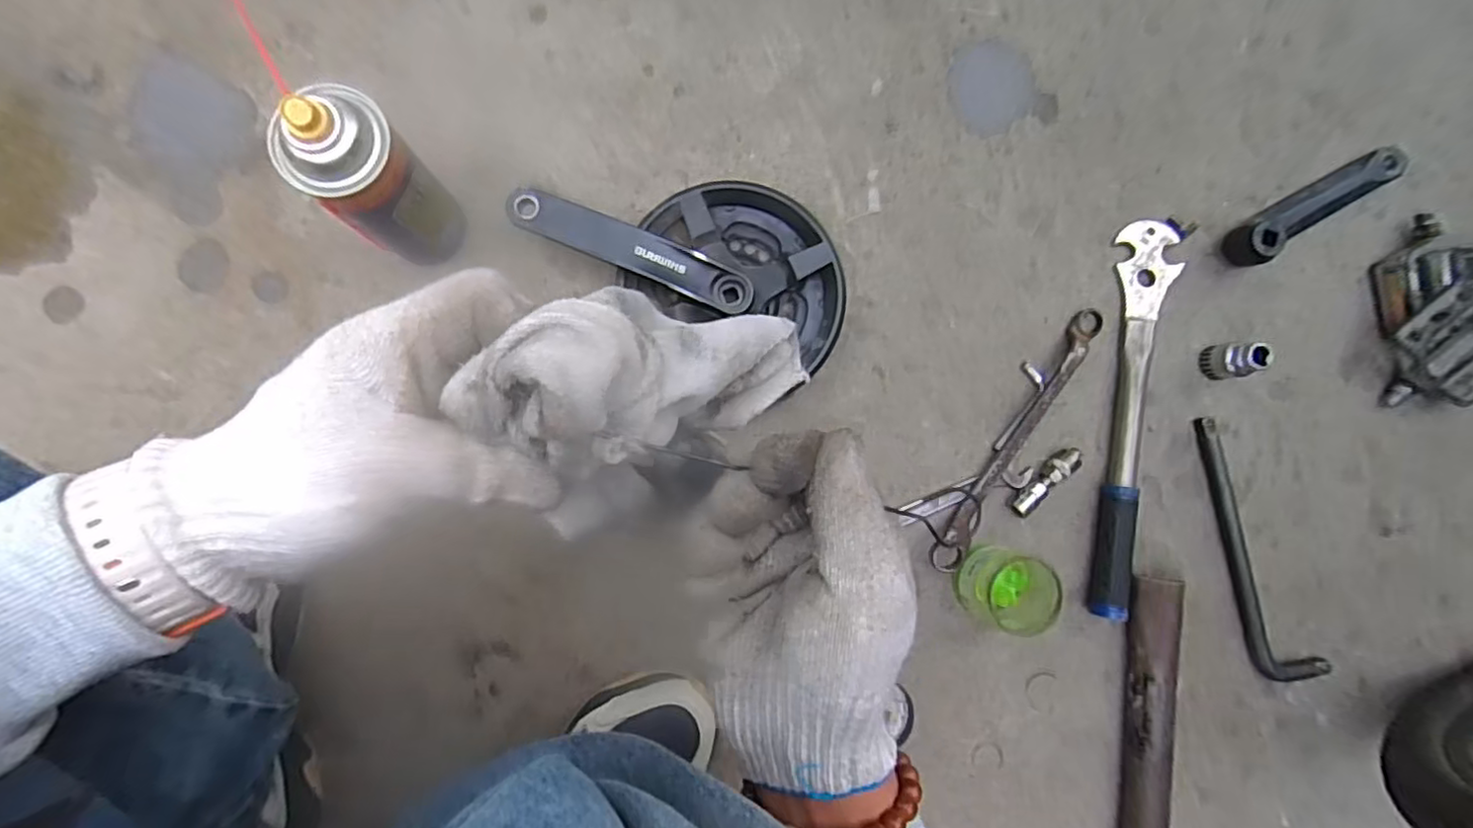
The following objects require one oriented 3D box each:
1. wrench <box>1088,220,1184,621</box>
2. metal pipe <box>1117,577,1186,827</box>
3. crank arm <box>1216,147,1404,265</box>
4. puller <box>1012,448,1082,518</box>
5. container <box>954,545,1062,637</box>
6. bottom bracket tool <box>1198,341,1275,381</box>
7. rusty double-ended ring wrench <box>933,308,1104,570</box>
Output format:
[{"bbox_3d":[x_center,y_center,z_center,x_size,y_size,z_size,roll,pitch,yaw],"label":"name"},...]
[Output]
[{"bbox_3d":[0.355,0.000,0.586,0.052,0.025,0.351,7,88,-5],"label":"wrench"},{"bbox_3d":[0.341,0.392,0.567,0.039,0.041,0.493,5,88,-5],"label":"metal pipe"},{"bbox_3d":[0.538,-0.195,0.607,0.216,0.050,0.033,-29,92,-5],"label":"crank arm"},{"bbox_3d":[0.270,0.059,0.580,0.017,0.020,0.075,44,85,-3],"label":"puller"},{"bbox_3d":[0.219,0.143,0.550,0.066,0.057,0.062,0,89,-6],"label":"container"},{"bbox_3d":[0.443,-0.048,0.589,0.032,0.041,0.030,-18,91,-6],"label":"bottom bracket tool"},{"bbox_3d":[0.245,0.020,0.574,0.028,0.022,0.263,35,86,-4],"label":"rusty double-ended ring wrench"}]

